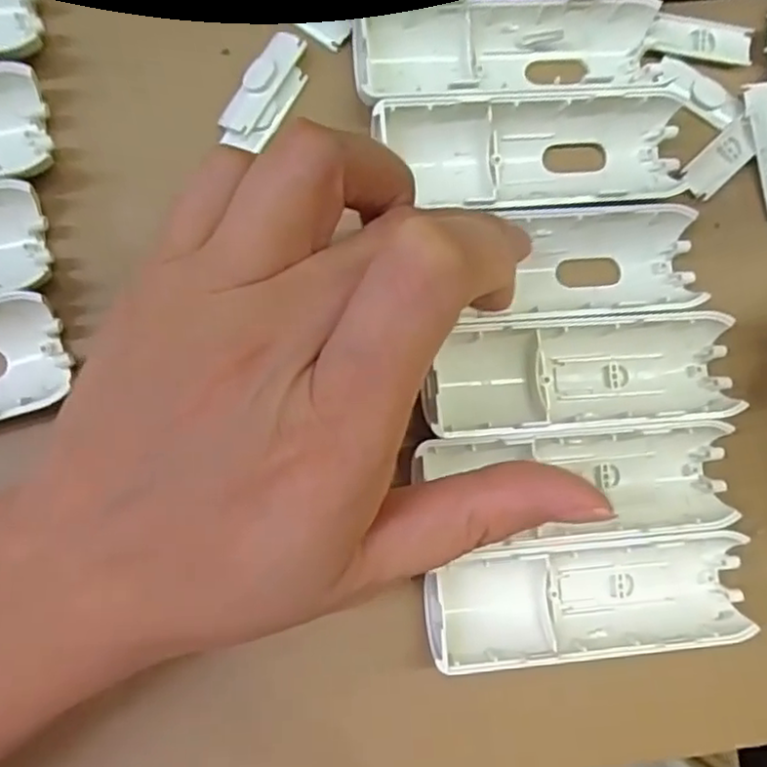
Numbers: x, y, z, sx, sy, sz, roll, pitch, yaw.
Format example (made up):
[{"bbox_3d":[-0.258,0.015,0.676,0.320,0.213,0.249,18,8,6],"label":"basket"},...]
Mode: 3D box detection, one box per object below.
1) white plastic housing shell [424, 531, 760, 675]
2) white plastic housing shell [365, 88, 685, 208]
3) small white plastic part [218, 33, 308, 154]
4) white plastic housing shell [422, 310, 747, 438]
[{"bbox_3d":[0.061,0.063,0.202,0.095,0.015,0.032,-5,87,-7],"label":"white plastic housing shell"},{"bbox_3d":[0.046,-0.070,0.208,0.094,0.015,0.032,-5,87,-7],"label":"white plastic housing shell"},{"bbox_3d":[-0.036,-0.090,0.209,0.016,0.007,0.038,29,84,-4],"label":"small white plastic part"},{"bbox_3d":[0.061,-0.003,0.206,0.097,0.015,0.032,-4,86,-7],"label":"white plastic housing shell"}]

